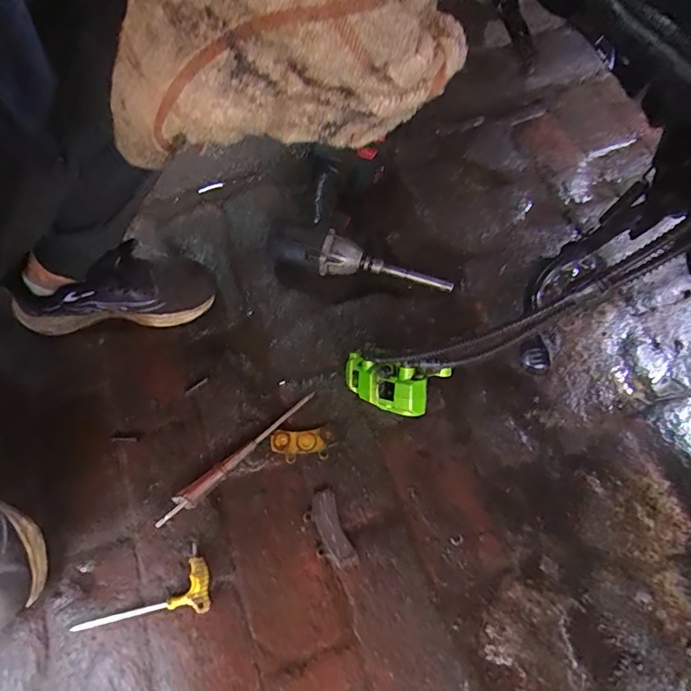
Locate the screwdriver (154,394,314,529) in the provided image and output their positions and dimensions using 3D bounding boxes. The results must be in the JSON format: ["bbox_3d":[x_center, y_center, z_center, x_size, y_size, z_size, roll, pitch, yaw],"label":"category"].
[{"bbox_3d":[-0.128,0.131,0.556,0.220,0.022,0.022,-41,71,-16],"label":"screwdriver"}]

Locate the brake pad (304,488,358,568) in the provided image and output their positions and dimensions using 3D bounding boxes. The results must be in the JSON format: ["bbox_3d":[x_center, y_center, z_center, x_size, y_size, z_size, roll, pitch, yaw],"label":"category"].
[{"bbox_3d":[-0.020,0.212,0.534,0.040,0.006,0.084,-21,67,-8],"label":"brake pad"}]

